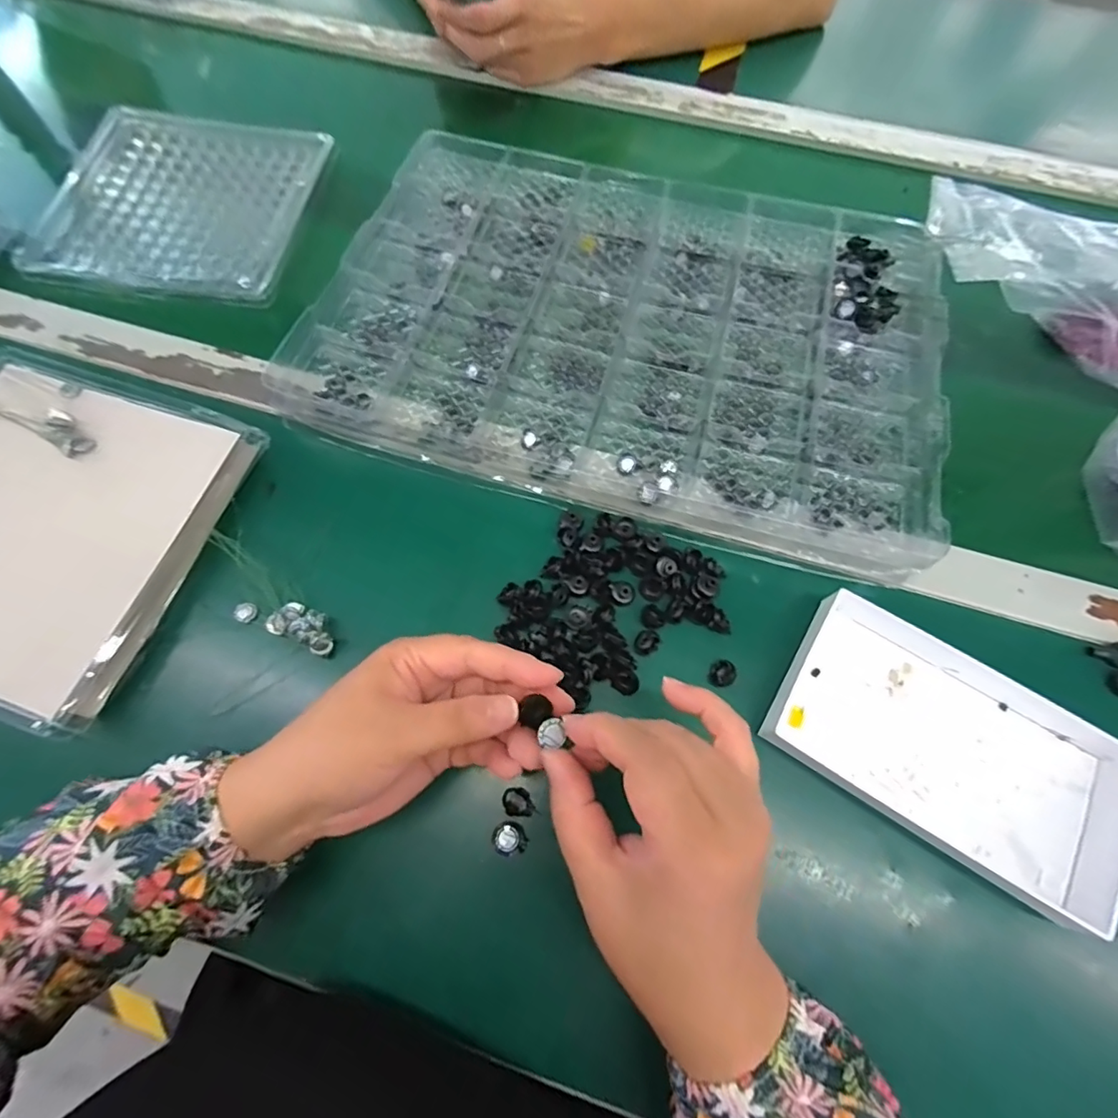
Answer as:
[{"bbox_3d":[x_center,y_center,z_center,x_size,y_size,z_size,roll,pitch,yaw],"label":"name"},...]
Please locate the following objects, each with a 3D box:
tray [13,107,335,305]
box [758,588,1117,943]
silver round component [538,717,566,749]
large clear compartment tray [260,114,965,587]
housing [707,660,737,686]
[{"bbox_3d":[-0.339,-0.321,0.468,0.226,0.016,0.212,8,68,3],"label":"tray"},{"bbox_3d":[0.220,0.099,0.295,0.172,0.023,0.112,31,71,12],"label":"box"},{"bbox_3d":[-0.003,0.072,0.216,0.011,0.004,0.011,0,68,0],"label":"silver round component"},{"bbox_3d":[0.053,-0.178,0.396,0.442,0.031,0.301,15,69,6],"label":"large clear compartment tray"},{"bbox_3d":[0.098,0.069,0.313,0.014,0.012,0.015,0,68,0],"label":"housing"}]

